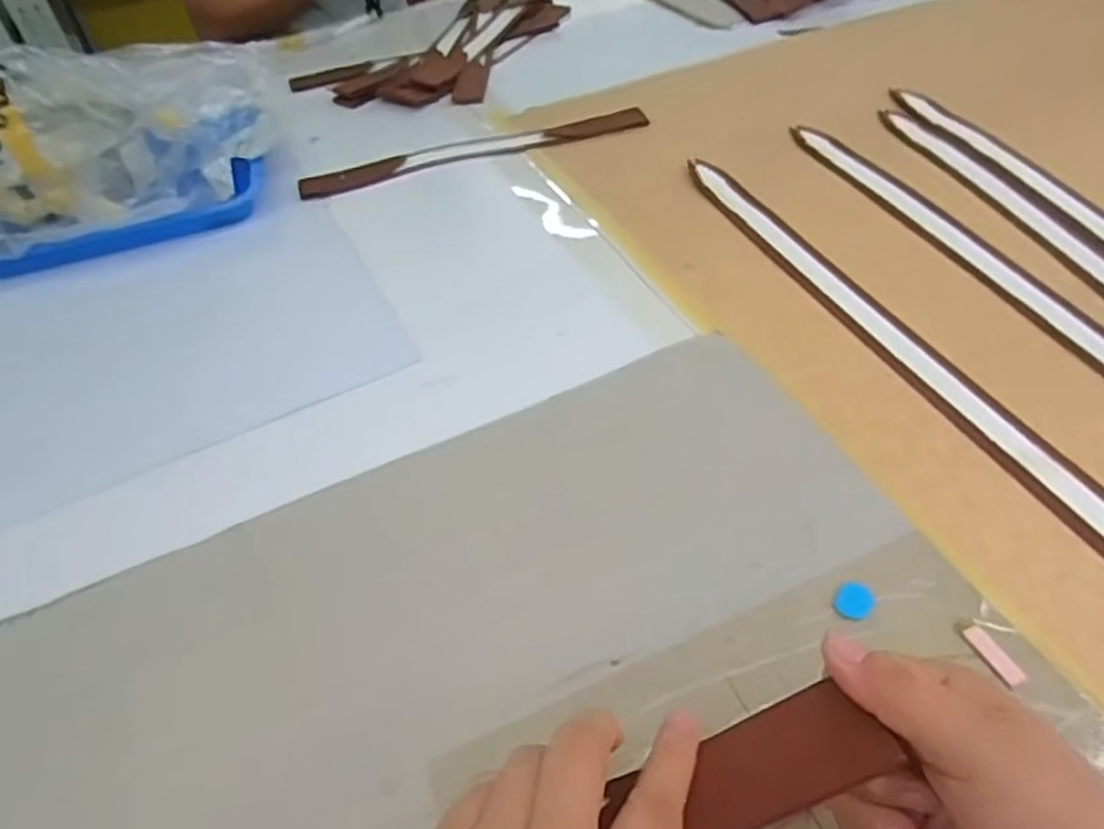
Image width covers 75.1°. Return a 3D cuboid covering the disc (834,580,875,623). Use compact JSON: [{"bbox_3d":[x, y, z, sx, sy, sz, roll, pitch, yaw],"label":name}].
[{"bbox_3d":[0.154,0.093,0.364,0.019,0.004,0.022,20,52,23],"label":"disc"}]

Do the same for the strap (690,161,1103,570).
[{"bbox_3d":[0.235,-0.036,0.473,0.035,0.006,0.554,-19,48,-11],"label":"strap"}]

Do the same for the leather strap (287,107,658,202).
[{"bbox_3d":[-0.076,-0.268,0.724,0.351,0.004,0.047,-15,47,-7],"label":"leather strap"}]

